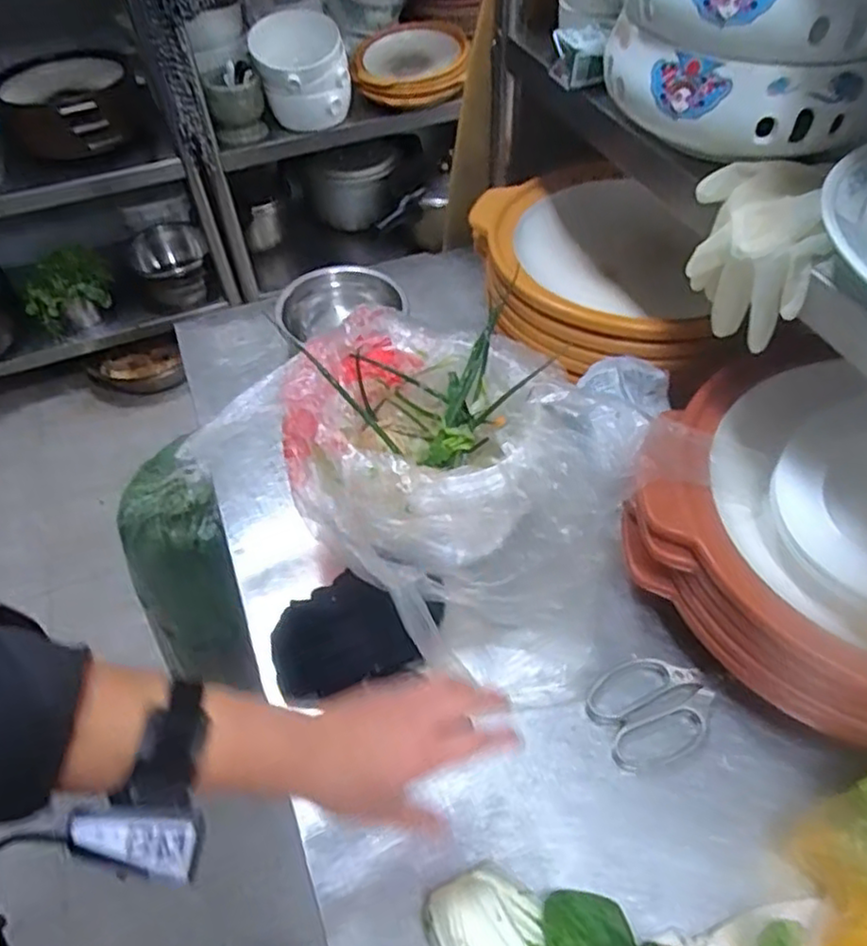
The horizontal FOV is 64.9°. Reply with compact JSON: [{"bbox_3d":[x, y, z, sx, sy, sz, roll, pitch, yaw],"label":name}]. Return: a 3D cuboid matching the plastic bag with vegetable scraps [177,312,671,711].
[{"bbox_3d":[0.029,0.010,0.678,0.367,0.191,0.304,27,57,23],"label":"plastic bag with vegetable scraps"}]

